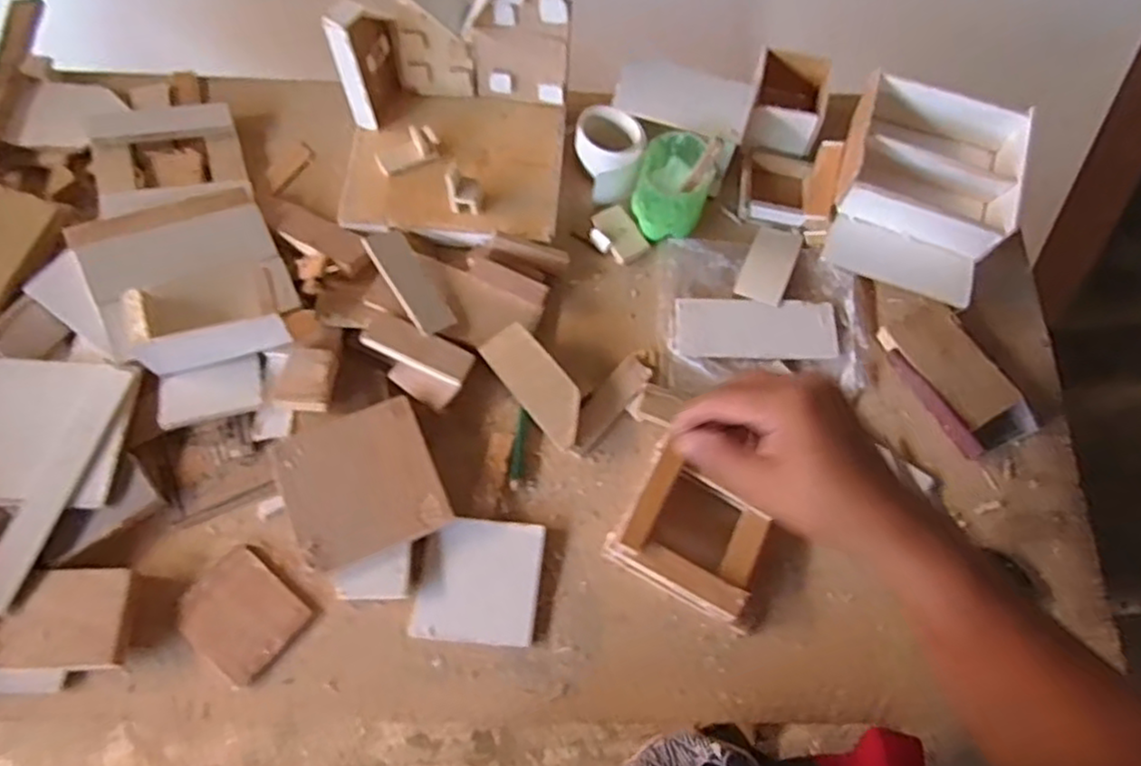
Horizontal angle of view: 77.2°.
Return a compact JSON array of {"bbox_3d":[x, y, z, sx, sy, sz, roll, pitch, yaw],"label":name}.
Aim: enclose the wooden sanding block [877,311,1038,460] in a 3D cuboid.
[{"bbox_3d":[0.308,-0.003,0.573,0.071,0.021,0.122,-27,71,-12],"label":"wooden sanding block"}]

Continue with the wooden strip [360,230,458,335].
[{"bbox_3d":[-0.125,-0.080,0.558,0.034,0.005,0.094,-28,79,-29],"label":"wooden strip"}]

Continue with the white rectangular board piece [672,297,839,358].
[{"bbox_3d":[0.152,-0.045,0.587,0.133,0.005,0.053,2,68,-1],"label":"white rectangular board piece"}]

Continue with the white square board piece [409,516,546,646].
[{"bbox_3d":[-0.063,0.137,0.497,0.082,0.012,0.081,6,68,0],"label":"white square board piece"}]

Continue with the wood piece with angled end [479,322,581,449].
[{"bbox_3d":[-0.024,0.001,0.541,0.040,0.007,0.100,-40,79,6],"label":"wood piece with angled end"}]

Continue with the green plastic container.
[{"bbox_3d":[0.084,-0.161,0.586,0.058,0.068,0.057,1,68,-2],"label":"green plastic container"}]

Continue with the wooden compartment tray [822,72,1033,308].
[{"bbox_3d":[0.297,-0.164,0.606,0.153,0.077,0.162,22,69,7],"label":"wooden compartment tray"}]

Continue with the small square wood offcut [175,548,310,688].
[{"bbox_3d":[-0.223,0.158,0.485,0.074,0.006,0.066,40,72,13],"label":"small square wood offcut"}]

